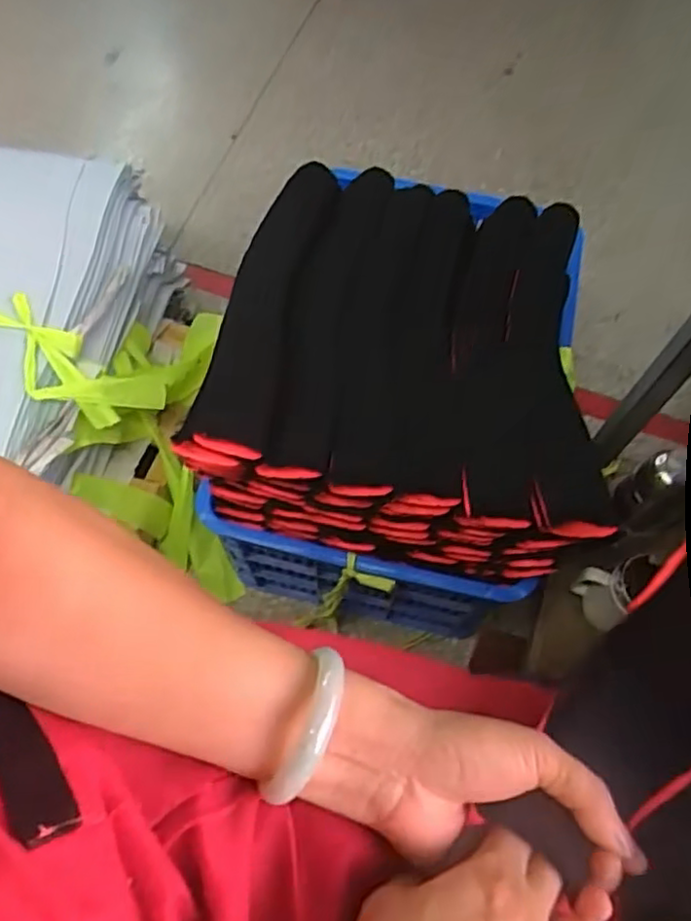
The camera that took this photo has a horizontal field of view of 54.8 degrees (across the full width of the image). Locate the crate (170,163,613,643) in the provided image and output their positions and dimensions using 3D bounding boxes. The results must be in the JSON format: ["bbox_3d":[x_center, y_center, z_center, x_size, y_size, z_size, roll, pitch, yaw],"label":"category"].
[{"bbox_3d":[0.088,-0.066,0.887,0.418,0.403,0.470,13,67,4],"label":"crate"}]

